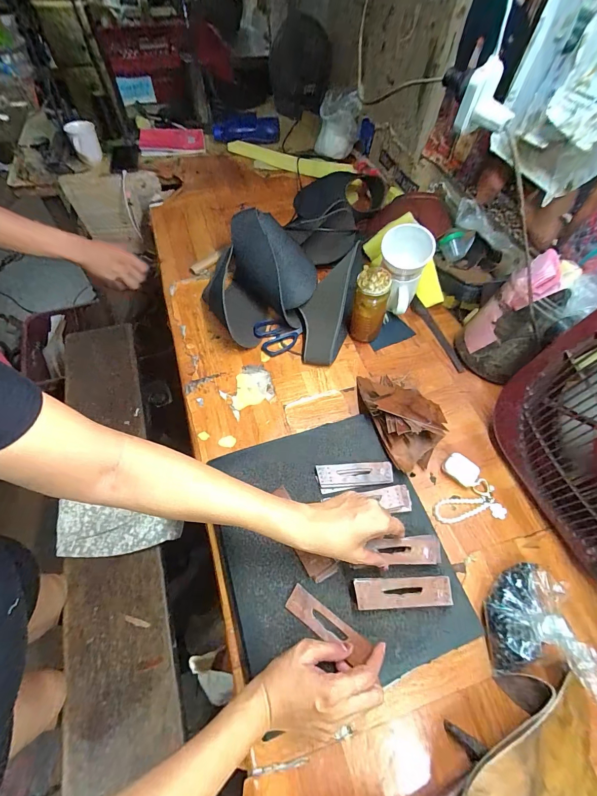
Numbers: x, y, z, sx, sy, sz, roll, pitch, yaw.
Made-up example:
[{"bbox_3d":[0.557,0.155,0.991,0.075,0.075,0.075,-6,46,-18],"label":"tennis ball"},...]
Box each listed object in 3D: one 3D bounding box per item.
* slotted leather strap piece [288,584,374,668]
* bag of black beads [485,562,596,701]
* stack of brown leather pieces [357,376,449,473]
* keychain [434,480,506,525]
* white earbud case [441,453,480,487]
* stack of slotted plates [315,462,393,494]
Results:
[{"bbox_3d":[0.035,0.281,0.421,0.108,0.011,0.033,26,61,21],"label":"slotted leather strap piece"},{"bbox_3d":[0.297,0.279,0.425,0.106,0.065,0.136,7,59,2],"label":"bag of black beads"},{"bbox_3d":[0.175,0.019,0.571,0.121,0.072,0.194,-16,61,-11],"label":"stack of brown leather pieces"},{"bbox_3d":[0.263,0.170,0.521,0.106,0.010,0.057,-18,61,-13],"label":"keychain"},{"bbox_3d":[0.262,0.114,0.546,0.052,0.019,0.038,35,63,18],"label":"white earbud case"},{"bbox_3d":[0.086,0.119,0.519,0.114,0.004,0.040,-6,60,-2],"label":"stack of slotted plates"}]

